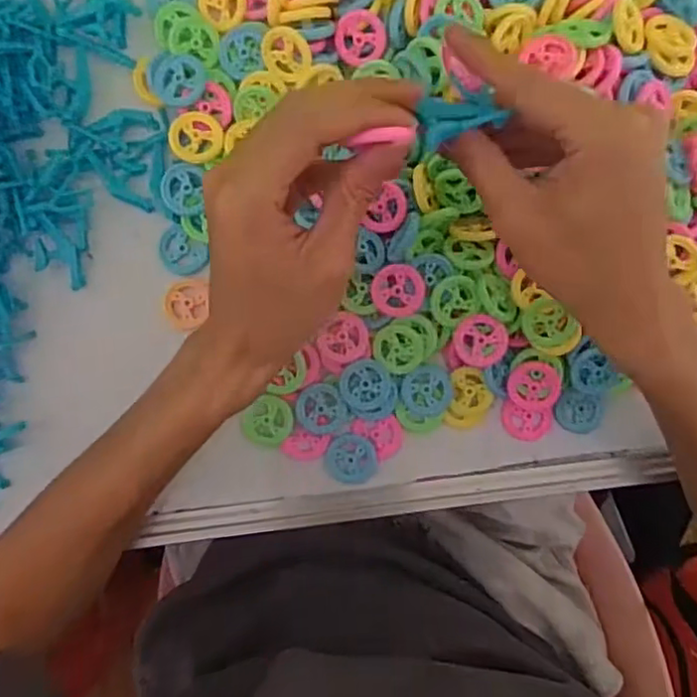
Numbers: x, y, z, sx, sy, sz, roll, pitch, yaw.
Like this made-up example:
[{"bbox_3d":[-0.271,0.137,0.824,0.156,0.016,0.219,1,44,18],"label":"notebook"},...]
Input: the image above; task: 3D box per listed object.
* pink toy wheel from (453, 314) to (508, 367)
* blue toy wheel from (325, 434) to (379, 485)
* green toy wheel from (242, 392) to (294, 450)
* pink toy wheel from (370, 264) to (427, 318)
[{"bbox_3d":[0.075,-0.004,0.361,0.030,0.005,0.029,1,95,16],"label":"pink toy wheel"},{"bbox_3d":[0.002,0.066,0.373,0.030,0.004,0.030,0,91,-2],"label":"blue toy wheel"},{"bbox_3d":[-0.047,0.043,0.372,0.027,0.005,0.030,33,90,-2],"label":"green toy wheel"},{"bbox_3d":[0.028,-0.033,0.361,0.030,0.004,0.030,2,105,7],"label":"pink toy wheel"}]

